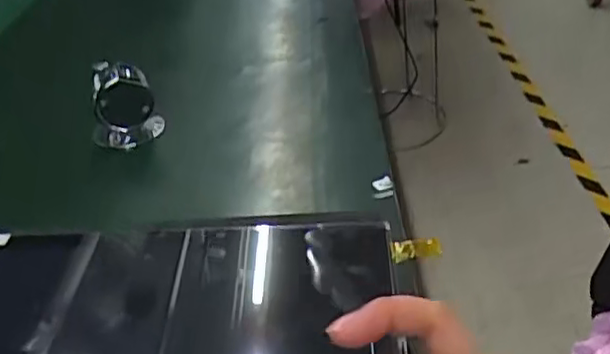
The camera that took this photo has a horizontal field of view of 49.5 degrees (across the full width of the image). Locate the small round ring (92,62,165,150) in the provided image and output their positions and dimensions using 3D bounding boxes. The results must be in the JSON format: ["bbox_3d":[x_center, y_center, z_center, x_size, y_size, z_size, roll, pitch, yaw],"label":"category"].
[{"bbox_3d":[-0.130,-0.052,0.482,0.047,0.062,0.021,-6,33,1],"label":"small round ring"}]

